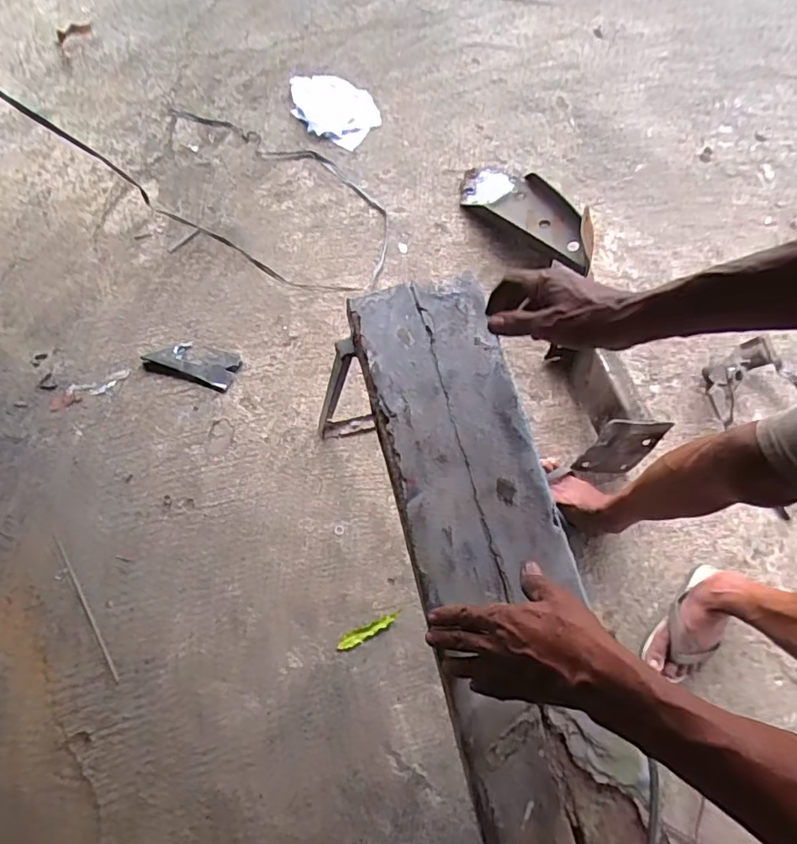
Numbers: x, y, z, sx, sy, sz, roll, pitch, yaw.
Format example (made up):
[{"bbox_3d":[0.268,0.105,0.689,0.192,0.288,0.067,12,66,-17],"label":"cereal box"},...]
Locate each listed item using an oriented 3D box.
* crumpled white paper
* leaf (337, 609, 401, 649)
[{"bbox_3d":[-0.155,-0.741,1.310,0.231,0.032,0.165,16,72,3],"label":"crumpled white paper"},{"bbox_3d":[-0.050,0.360,0.967,0.118,0.004,0.023,-27,75,-11],"label":"leaf"}]

